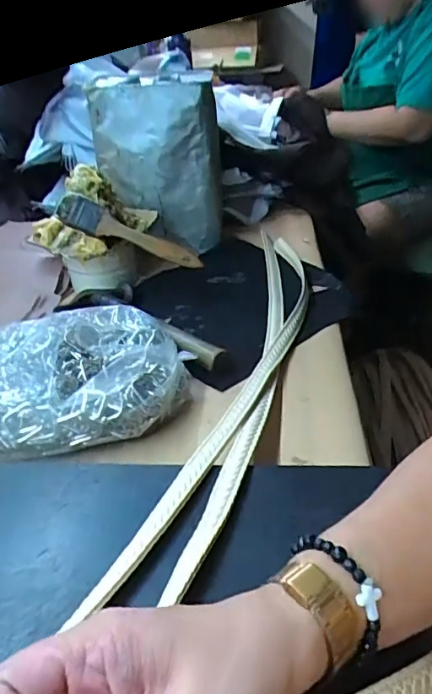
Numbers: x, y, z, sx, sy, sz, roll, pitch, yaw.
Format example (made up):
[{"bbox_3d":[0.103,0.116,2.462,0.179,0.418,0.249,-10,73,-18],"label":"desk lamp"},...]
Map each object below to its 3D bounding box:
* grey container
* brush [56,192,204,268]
[{"bbox_3d":[-0.076,-0.249,0.742,0.165,0.229,0.126,-4,34,-1],"label":"grey container"},{"bbox_3d":[-0.100,-0.134,0.616,0.175,0.035,0.022,21,34,-8],"label":"brush"}]

